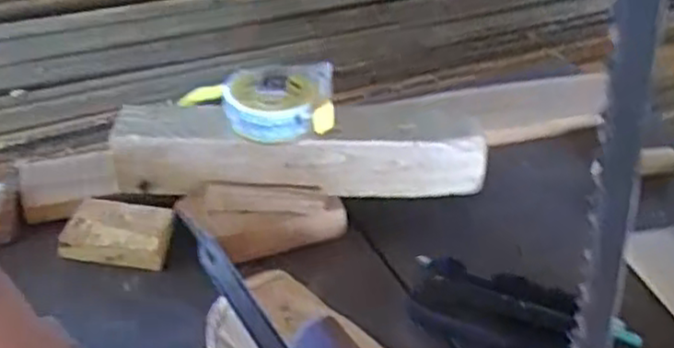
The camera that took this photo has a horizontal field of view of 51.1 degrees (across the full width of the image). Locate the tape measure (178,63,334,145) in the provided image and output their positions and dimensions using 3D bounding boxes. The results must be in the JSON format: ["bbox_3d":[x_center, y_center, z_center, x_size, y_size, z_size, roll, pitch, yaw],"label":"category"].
[{"bbox_3d":[-0.057,-0.052,0.465,0.109,0.034,0.064,2,35,-1],"label":"tape measure"}]

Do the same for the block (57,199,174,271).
[{"bbox_3d":[-0.144,0.038,0.467,0.069,0.021,0.043,7,36,7],"label":"block"}]

